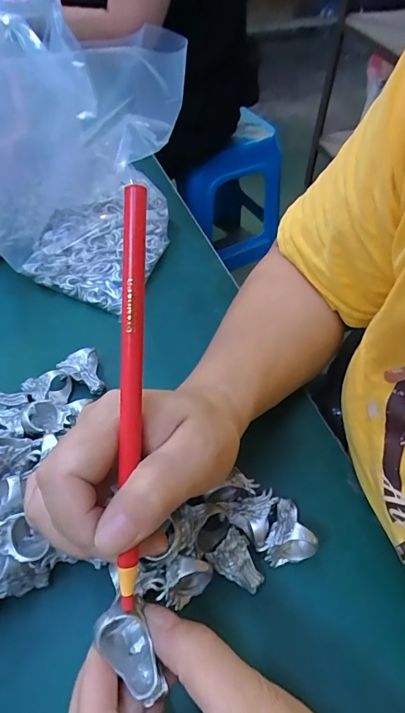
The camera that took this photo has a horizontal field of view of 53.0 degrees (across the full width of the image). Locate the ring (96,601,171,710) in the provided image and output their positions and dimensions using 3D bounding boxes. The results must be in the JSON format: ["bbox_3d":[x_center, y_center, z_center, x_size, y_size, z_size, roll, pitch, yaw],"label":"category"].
[{"bbox_3d":[-0.028,0.122,0.169,0.018,0.021,0.035,-38,62,-24],"label":"ring"}]

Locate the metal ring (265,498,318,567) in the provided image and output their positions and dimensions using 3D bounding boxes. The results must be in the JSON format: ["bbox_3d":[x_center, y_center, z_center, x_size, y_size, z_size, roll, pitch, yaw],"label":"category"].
[{"bbox_3d":[0.051,0.108,0.255,0.028,0.029,0.035,-9,54,-6],"label":"metal ring"}]

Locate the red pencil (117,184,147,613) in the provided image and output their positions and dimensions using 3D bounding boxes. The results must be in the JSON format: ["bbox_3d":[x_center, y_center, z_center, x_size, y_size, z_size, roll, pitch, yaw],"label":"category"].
[{"bbox_3d":[-0.029,0.018,0.163,0.008,0.006,0.167,2,92,1],"label":"red pencil"}]

